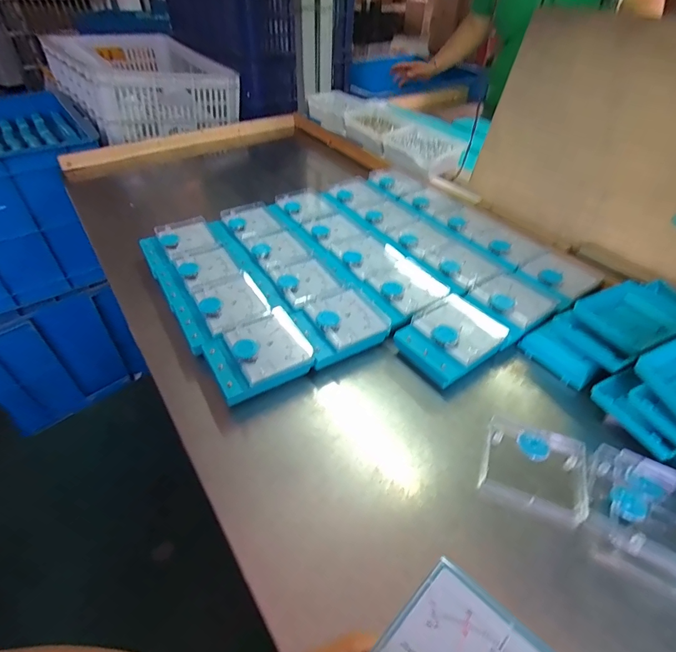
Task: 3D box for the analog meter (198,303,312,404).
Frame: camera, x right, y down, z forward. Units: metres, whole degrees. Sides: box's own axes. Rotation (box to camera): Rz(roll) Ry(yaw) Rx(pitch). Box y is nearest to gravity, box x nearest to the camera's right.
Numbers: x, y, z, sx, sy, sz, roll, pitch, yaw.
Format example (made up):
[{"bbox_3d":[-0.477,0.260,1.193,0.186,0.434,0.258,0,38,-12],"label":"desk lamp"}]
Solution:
[{"bbox_3d":[-0.101,0.033,0.497,0.121,0.031,0.100,-23,49,-22],"label":"analog meter"}]

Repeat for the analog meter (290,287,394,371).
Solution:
[{"bbox_3d":[0.001,0.000,0.543,0.116,0.042,0.101,-22,49,-22],"label":"analog meter"}]

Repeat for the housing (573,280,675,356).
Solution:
[{"bbox_3d":[0.394,-0.012,0.529,0.125,0.028,0.100,-21,48,-21],"label":"housing"}]

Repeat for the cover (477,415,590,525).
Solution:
[{"bbox_3d":[0.212,0.150,0.428,0.103,0.017,0.098,18,47,17],"label":"cover"}]

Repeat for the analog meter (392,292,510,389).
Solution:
[{"bbox_3d":[0.154,0.017,0.533,0.134,0.046,0.102,-29,52,-27],"label":"analog meter"}]

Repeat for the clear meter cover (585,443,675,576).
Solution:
[{"bbox_3d":[0.305,0.175,0.384,0.100,0.026,0.109,22,48,20],"label":"clear meter cover"}]

